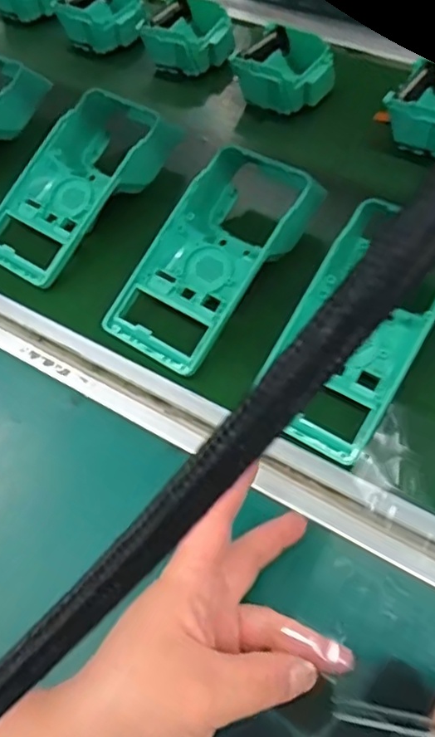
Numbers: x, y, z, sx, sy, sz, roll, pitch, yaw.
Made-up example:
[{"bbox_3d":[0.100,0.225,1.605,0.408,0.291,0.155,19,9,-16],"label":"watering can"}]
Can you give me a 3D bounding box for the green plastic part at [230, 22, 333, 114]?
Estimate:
[{"bbox_3d":[0.064,-0.275,0.550,0.084,0.034,0.079,33,66,19],"label":"green plastic part"}]

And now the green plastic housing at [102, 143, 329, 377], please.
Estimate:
[{"bbox_3d":[0.005,-0.094,0.434,0.088,0.049,0.197,33,65,19],"label":"green plastic housing"}]

